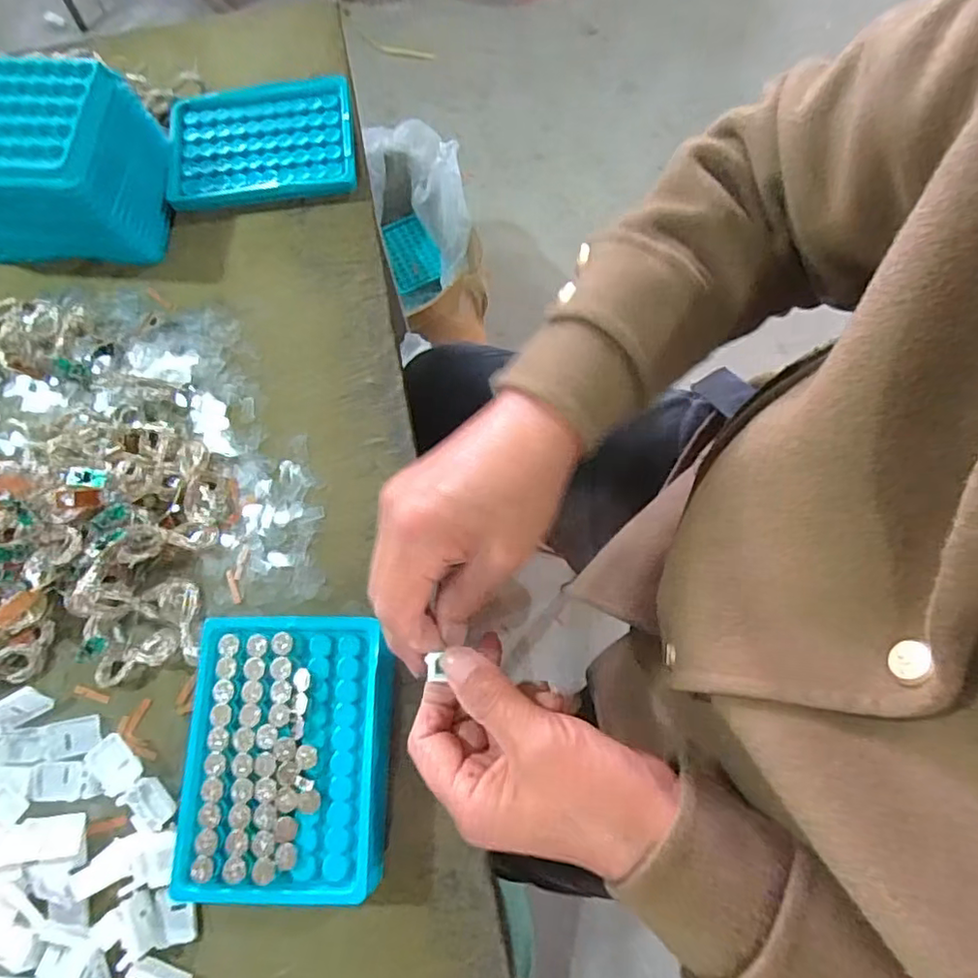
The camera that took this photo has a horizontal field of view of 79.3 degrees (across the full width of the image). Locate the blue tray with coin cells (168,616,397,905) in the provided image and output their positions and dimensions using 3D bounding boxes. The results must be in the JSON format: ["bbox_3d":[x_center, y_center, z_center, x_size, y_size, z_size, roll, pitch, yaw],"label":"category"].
[{"bbox_3d":[-0.102,0.135,0.311,0.099,0.035,0.130,1,74,1],"label":"blue tray with coin cells"}]

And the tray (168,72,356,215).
[{"bbox_3d":[-0.166,-0.254,0.437,0.133,0.018,0.099,-8,74,-2],"label":"tray"}]

